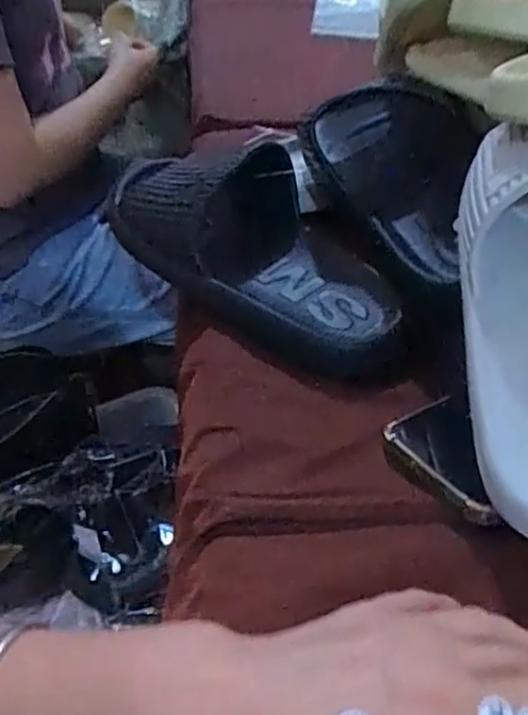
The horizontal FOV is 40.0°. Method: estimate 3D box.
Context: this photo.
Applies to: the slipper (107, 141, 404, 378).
[{"bbox_3d":[-0.009,-0.078,0.473,0.100,0.061,0.224,-28,49,-32],"label":"slipper"}]

